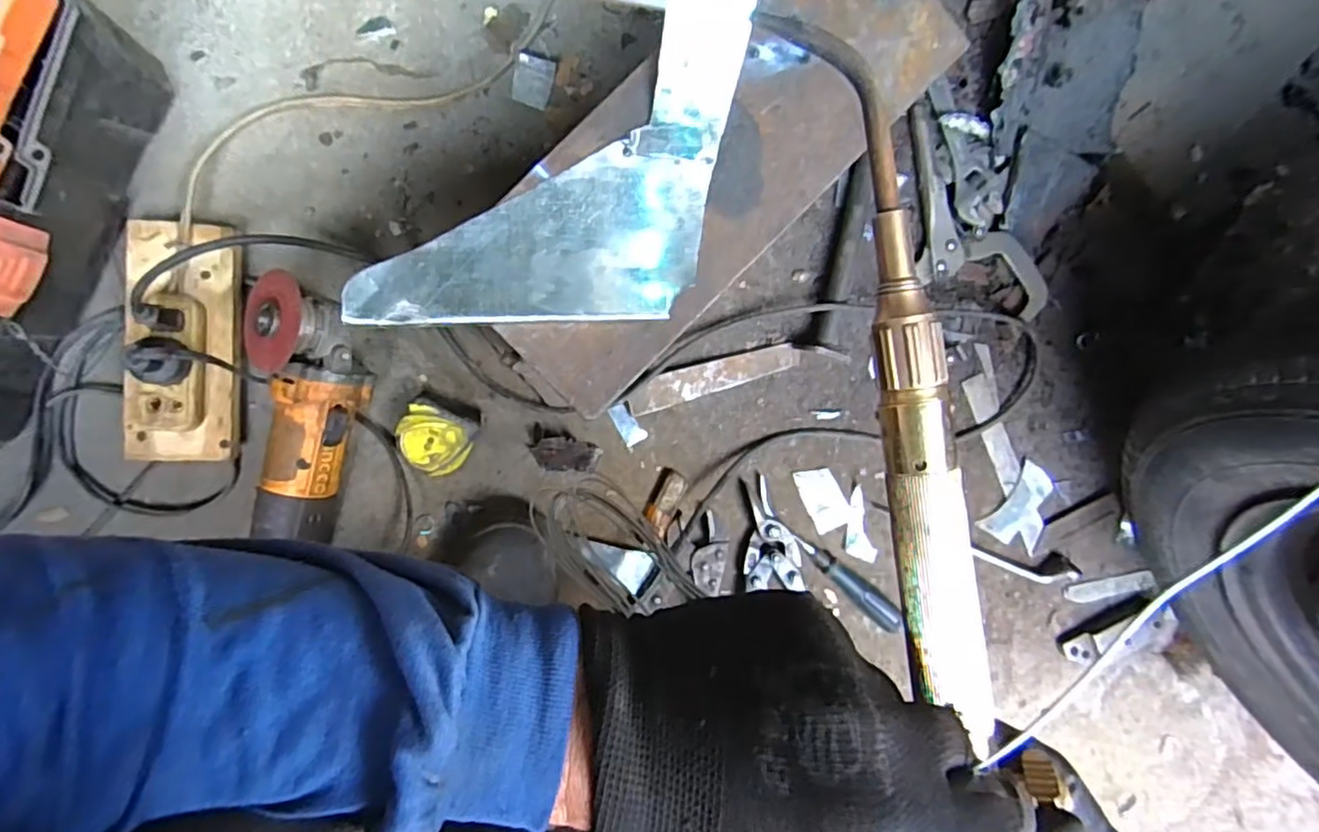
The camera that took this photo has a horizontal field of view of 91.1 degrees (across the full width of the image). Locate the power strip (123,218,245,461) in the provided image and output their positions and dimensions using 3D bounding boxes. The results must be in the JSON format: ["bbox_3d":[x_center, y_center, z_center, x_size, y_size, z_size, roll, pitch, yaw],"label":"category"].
[{"bbox_3d":[-0.395,-0.061,0.536,0.084,0.055,0.196,1,95,-7],"label":"power strip"}]

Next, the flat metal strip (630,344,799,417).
[{"bbox_3d":[0.054,-0.039,0.627,0.169,0.005,0.031,-18,101,-10],"label":"flat metal strip"}]

